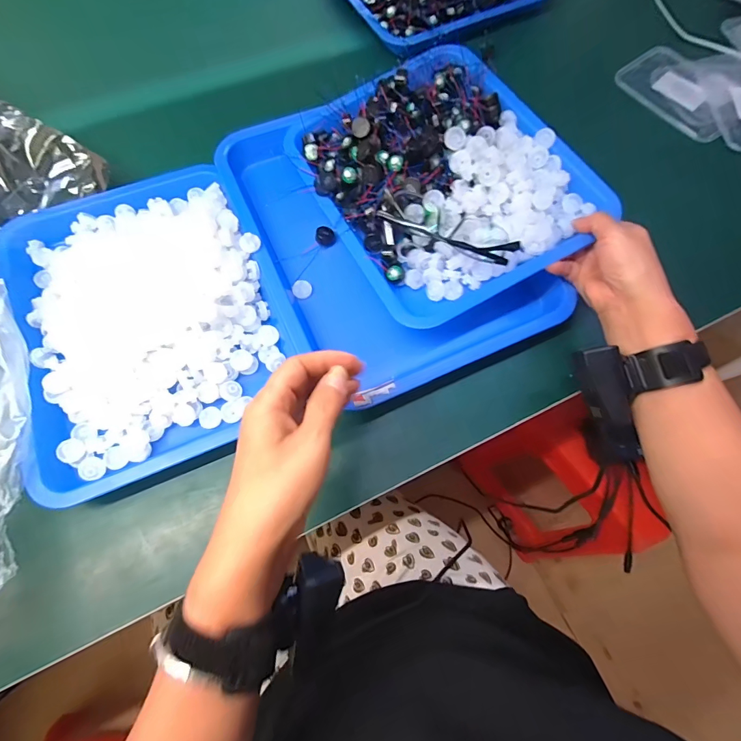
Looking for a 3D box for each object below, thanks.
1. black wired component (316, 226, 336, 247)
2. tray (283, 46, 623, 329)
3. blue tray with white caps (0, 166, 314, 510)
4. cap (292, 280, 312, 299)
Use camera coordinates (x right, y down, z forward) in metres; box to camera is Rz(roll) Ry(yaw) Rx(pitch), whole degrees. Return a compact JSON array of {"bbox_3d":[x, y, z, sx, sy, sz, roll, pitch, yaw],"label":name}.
[{"bbox_3d":[-0.052,-0.153,0.444,0.022,0.013,0.020,1,71,-2],"label":"black wired component"},{"bbox_3d":[0.073,-0.222,0.420,0.258,0.058,0.311,-30,76,0],"label":"tray"},{"bbox_3d":[-0.229,-0.069,0.397,0.256,0.045,0.334,-24,73,-10],"label":"blue tray with white caps"},{"bbox_3d":[-0.076,-0.090,0.428,0.021,0.008,0.021,1,71,-2],"label":"cap"}]

